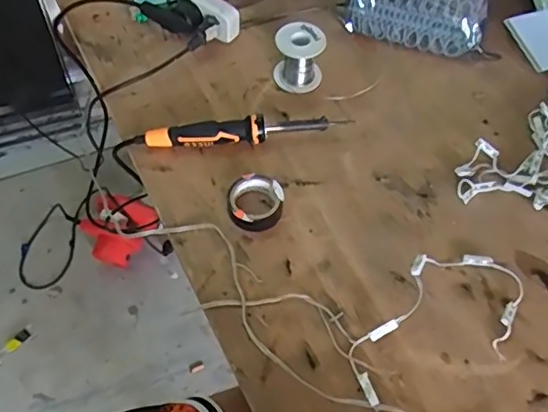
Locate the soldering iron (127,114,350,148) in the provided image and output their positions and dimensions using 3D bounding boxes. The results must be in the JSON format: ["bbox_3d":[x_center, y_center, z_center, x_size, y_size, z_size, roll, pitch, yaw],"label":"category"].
[{"bbox_3d":[-0.032,-0.077,0.605,0.213,0.025,0.023,-4,57,-4],"label":"soldering iron"}]

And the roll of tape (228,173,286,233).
[{"bbox_3d":[-0.017,-0.004,0.563,0.053,0.018,0.056,1,56,-1],"label":"roll of tape"}]

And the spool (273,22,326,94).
[{"bbox_3d":[0.028,-0.167,0.650,0.053,0.057,0.048,3,56,0],"label":"spool"}]

